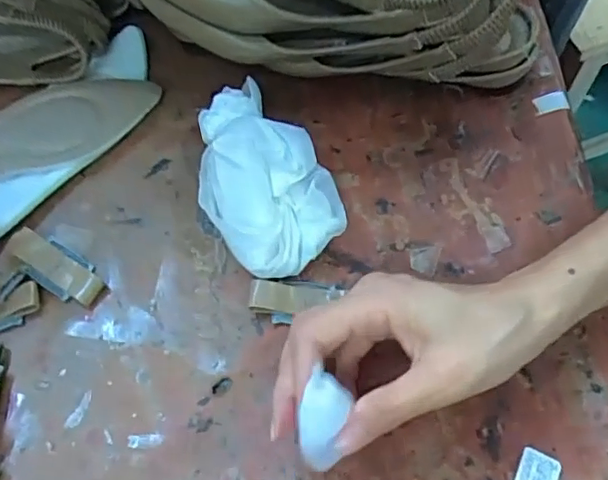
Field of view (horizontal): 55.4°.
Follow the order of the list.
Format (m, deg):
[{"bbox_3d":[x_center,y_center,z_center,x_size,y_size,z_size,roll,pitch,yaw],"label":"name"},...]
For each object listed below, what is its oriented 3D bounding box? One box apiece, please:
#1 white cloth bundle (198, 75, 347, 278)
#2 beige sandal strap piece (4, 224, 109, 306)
[{"bbox_3d":[-0.033,-0.041,0.377,0.080,0.063,0.133,-26,63,-12],"label":"white cloth bundle"},{"bbox_3d":[-0.161,0.016,0.374,0.067,0.016,0.029,30,66,18],"label":"beige sandal strap piece"}]

